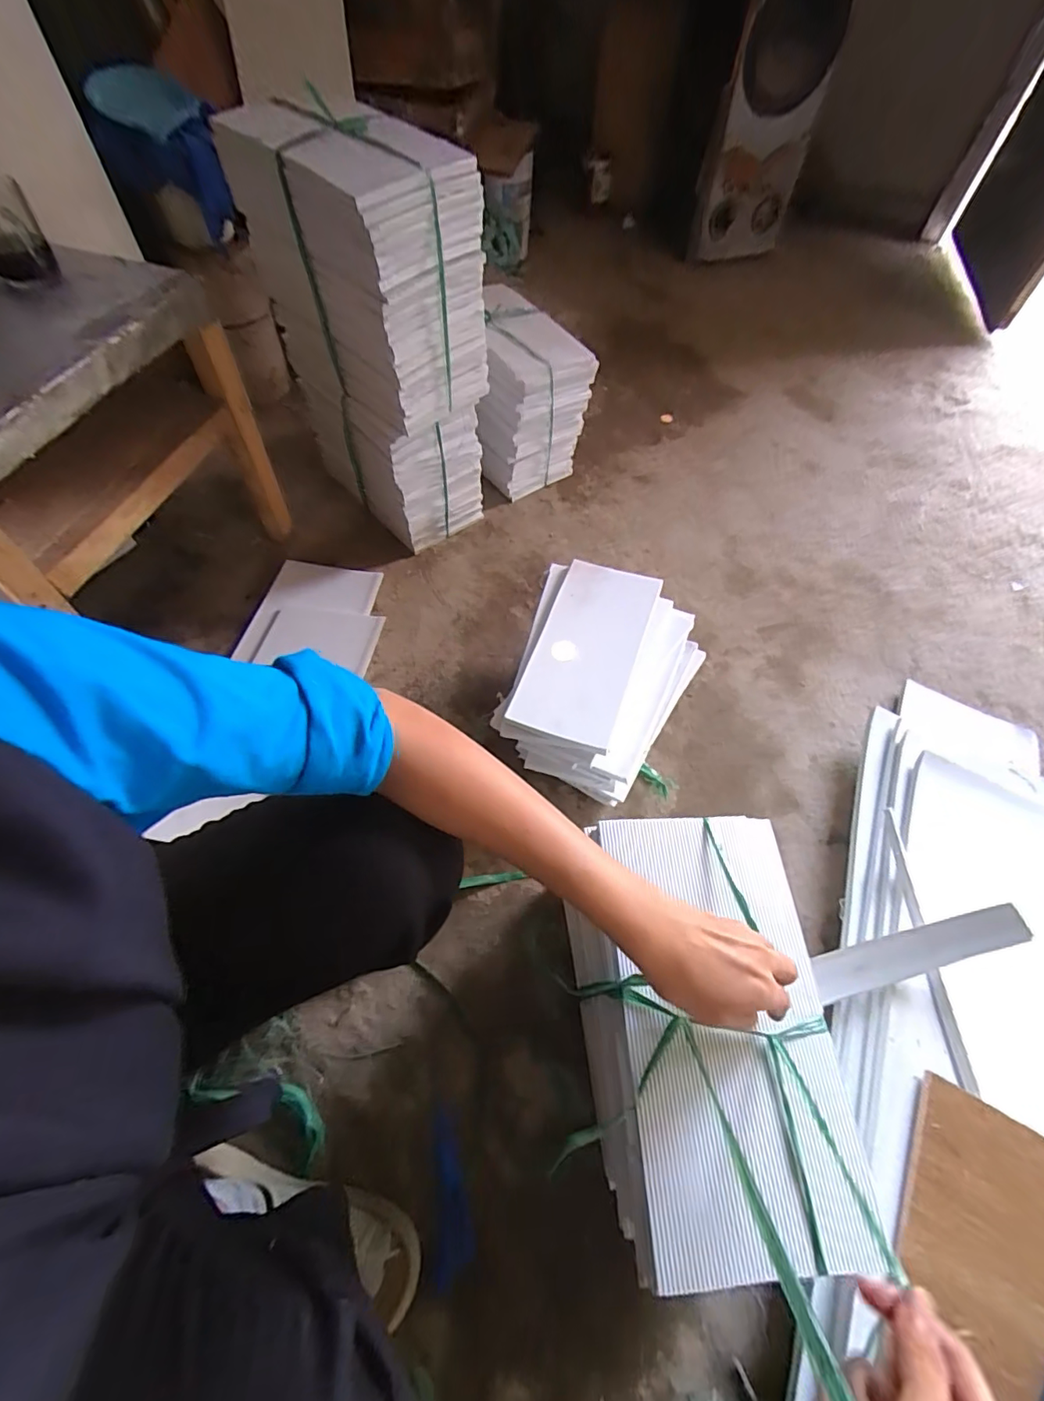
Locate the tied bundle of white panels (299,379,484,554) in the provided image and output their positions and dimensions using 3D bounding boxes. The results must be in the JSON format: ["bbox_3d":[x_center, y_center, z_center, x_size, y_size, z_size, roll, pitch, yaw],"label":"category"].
[{"bbox_3d":[-0.218,-0.431,0.911,0.159,0.220,0.284,-36,67,-21],"label":"tied bundle of white panels"}]

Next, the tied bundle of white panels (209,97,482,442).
[{"bbox_3d":[-0.204,-0.555,0.689,0.293,0.265,0.154,41,66,20],"label":"tied bundle of white panels"}]

